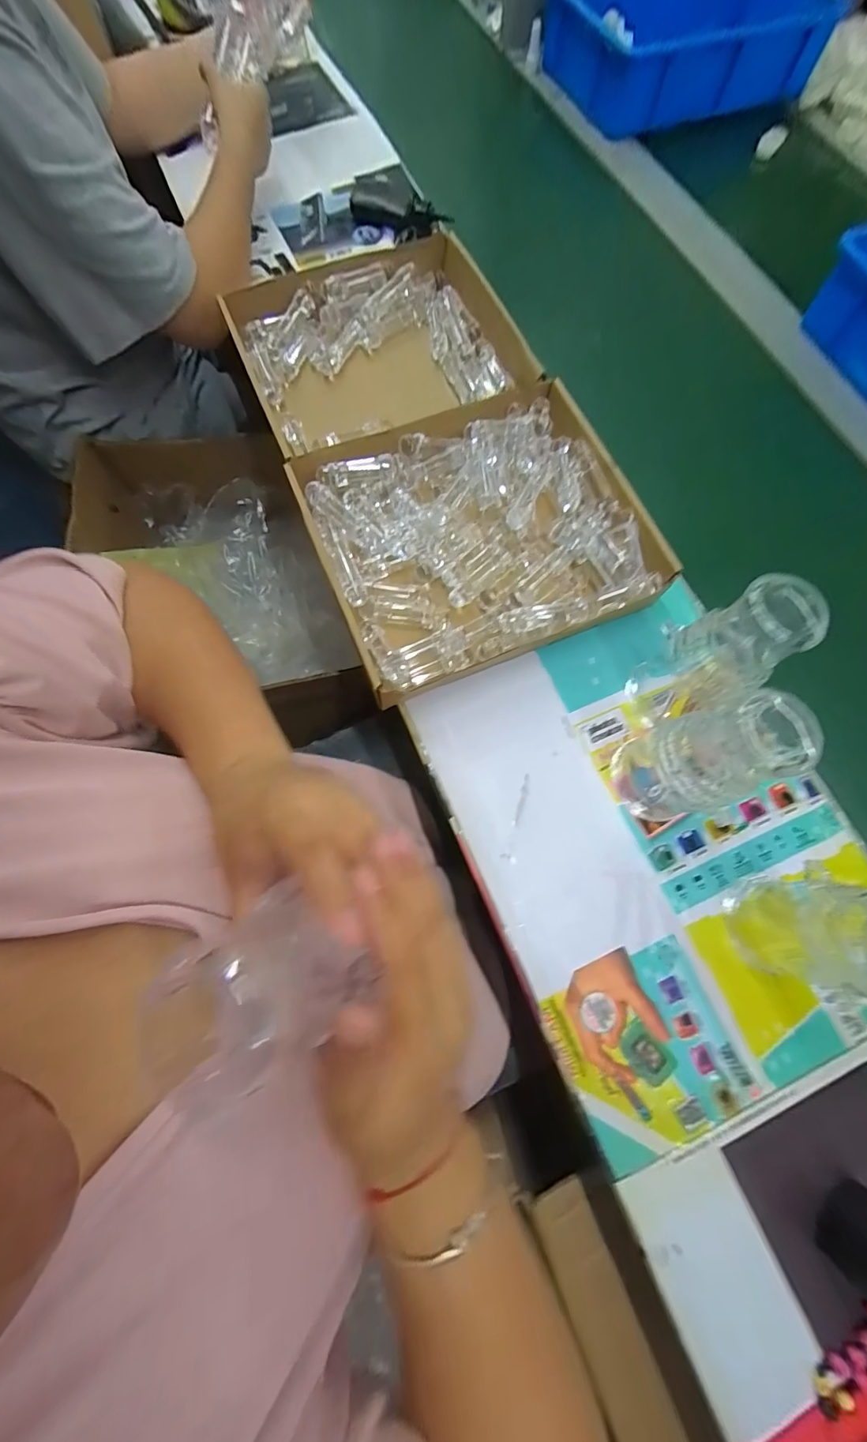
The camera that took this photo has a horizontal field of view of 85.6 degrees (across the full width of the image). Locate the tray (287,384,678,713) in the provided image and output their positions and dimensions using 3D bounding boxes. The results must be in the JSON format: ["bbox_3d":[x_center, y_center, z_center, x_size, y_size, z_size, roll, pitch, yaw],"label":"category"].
[{"bbox_3d":[0.041,-0.196,0.485,0.307,0.050,0.271,-22,76,-7],"label":"tray"}]

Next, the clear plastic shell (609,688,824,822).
[{"bbox_3d":[0.206,0.034,0.363,0.067,0.175,0.075,-7,75,-3],"label":"clear plastic shell"}]

